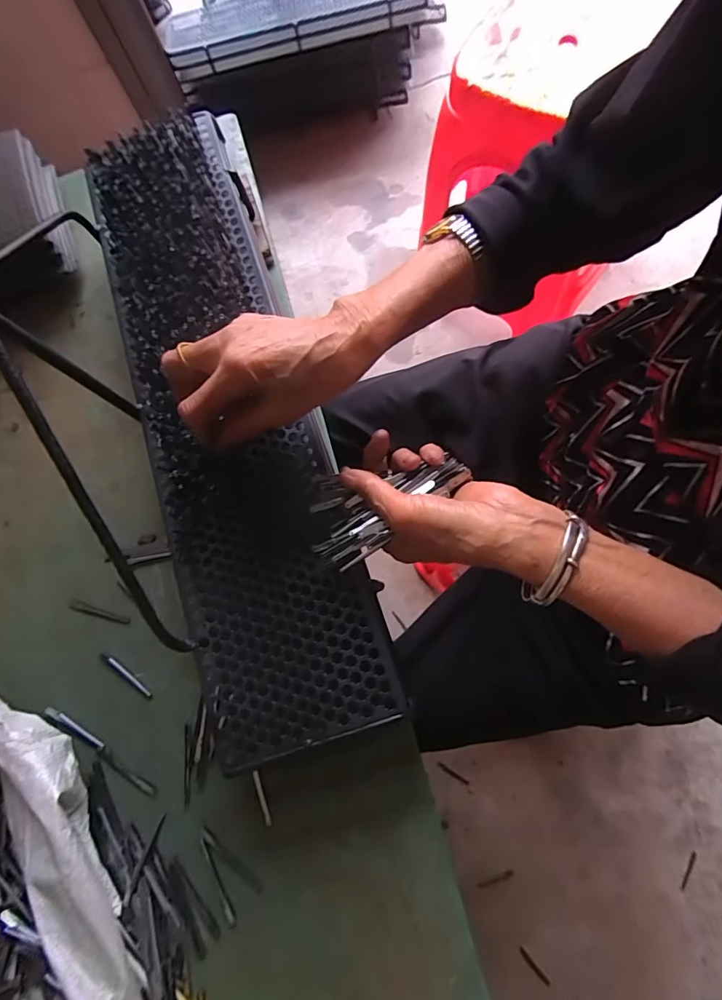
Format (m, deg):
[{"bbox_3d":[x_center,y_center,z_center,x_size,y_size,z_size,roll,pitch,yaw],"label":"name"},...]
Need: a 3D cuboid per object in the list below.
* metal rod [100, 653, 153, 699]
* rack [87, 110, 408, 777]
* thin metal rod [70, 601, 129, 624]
[{"bbox_3d":[-0.210,0.157,0.409,0.061,0.004,0.007,34,83,14],"label":"metal rod"},{"bbox_3d":[-0.121,-0.090,0.388,0.139,0.030,0.569,-18,78,-4],"label":"rack"},{"bbox_3d":[-0.245,0.106,0.431,0.058,0.005,0.008,13,78,11],"label":"thin metal rod"}]

